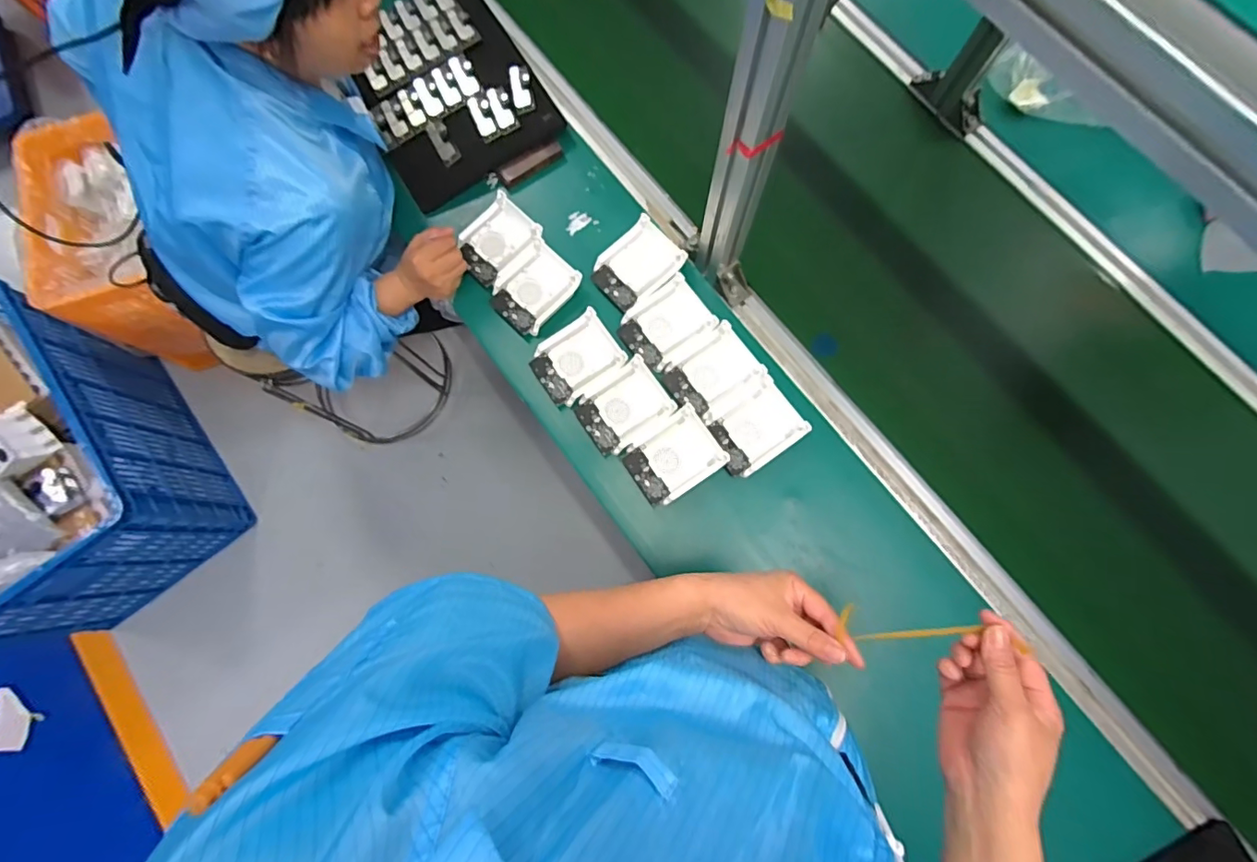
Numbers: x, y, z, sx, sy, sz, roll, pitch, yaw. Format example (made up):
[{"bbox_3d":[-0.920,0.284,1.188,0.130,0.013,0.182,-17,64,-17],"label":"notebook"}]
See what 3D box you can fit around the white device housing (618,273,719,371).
[{"bbox_3d":[0.048,-0.141,0.700,0.107,0.024,0.088,-36,80,-6],"label":"white device housing"}]

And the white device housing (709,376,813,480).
[{"bbox_3d":[0.162,-0.003,0.680,0.108,0.019,0.085,-36,80,-6],"label":"white device housing"}]

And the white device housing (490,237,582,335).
[{"bbox_3d":[-0.131,-0.192,0.725,0.092,0.033,0.108,42,81,9],"label":"white device housing"}]

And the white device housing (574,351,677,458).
[{"bbox_3d":[-0.006,-0.029,0.682,0.111,0.027,0.085,-35,80,-6],"label":"white device housing"}]

